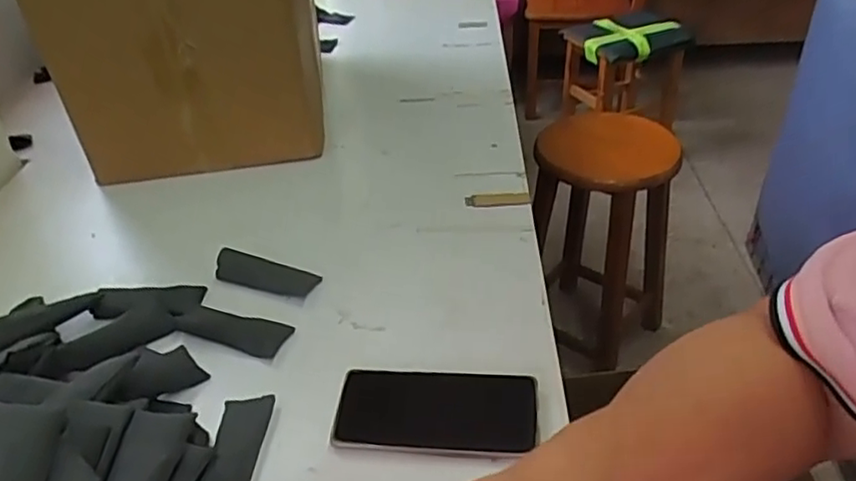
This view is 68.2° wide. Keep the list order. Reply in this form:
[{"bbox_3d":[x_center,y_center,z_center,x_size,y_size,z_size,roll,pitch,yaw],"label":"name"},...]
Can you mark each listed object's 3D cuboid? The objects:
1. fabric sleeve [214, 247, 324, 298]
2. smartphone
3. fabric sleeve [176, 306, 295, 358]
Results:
[{"bbox_3d":[-0.167,0.035,0.653,0.106,0.008,0.035,14,65,7],"label":"fabric sleeve"},{"bbox_3d":[0.007,0.136,0.507,0.157,0.011,0.074,1,39,7],"label":"smartphone"},{"bbox_3d":[-0.183,0.083,0.594,0.102,0.007,0.037,13,52,10],"label":"fabric sleeve"}]

